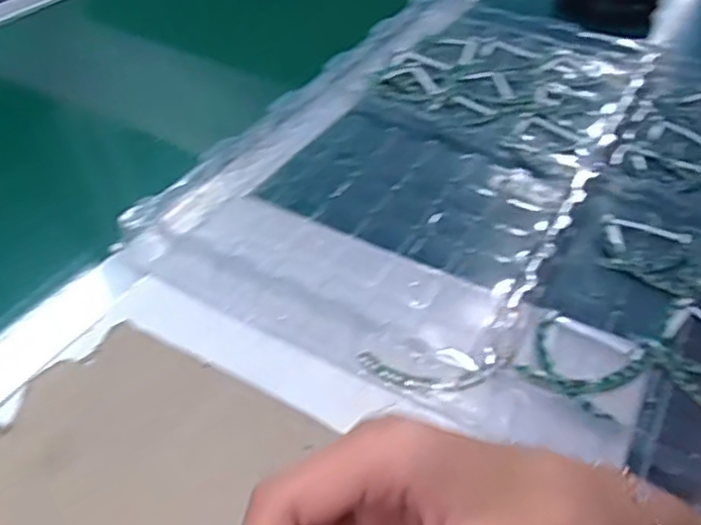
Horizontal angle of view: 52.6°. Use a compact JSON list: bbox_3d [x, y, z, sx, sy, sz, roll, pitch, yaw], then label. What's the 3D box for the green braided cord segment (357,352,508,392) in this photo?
[{"bbox_3d":[0.053,0.068,0.450,0.094,0.018,0.030,3,42,0],"label":"green braided cord segment"}]

